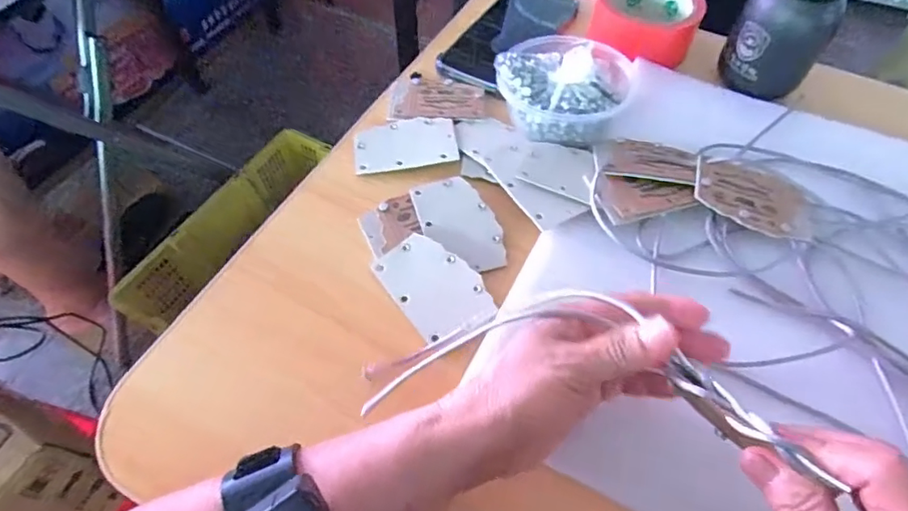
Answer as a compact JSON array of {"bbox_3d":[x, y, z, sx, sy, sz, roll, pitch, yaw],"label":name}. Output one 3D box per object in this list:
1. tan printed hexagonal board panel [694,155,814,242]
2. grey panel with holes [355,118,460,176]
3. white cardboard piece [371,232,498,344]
[{"bbox_3d":[0.221,-0.044,0.393,0.086,0.006,0.055,21,61,5],"label":"tan printed hexagonal board panel"},{"bbox_3d":[-0.040,-0.094,0.448,0.083,0.005,0.054,-7,57,-5],"label":"grey panel with holes"},{"bbox_3d":[-0.014,0.021,0.372,0.055,0.004,0.084,-37,65,-7],"label":"white cardboard piece"}]

